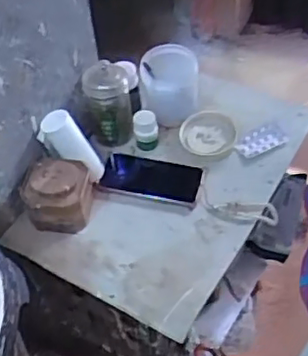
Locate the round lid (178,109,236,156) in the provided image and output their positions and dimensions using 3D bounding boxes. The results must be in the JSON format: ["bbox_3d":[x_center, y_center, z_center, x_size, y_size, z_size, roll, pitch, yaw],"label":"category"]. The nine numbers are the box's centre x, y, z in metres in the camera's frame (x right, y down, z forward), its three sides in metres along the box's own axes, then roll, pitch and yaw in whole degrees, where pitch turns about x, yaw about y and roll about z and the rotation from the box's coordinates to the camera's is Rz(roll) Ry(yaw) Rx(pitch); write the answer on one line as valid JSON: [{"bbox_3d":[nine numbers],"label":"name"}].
[{"bbox_3d":[0.094,-0.077,1.092,0.095,0.023,0.096,-2,48,3],"label":"round lid"}]

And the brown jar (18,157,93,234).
[{"bbox_3d":[-0.152,0.022,0.998,0.106,0.092,0.109,-2,48,3],"label":"brown jar"}]

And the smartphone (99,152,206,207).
[{"bbox_3d":[-0.002,0.000,1.061,0.172,0.016,0.090,13,51,16],"label":"smartphone"}]

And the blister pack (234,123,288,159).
[{"bbox_3d":[0.184,-0.065,1.083,0.088,0.013,0.047,-22,50,-14],"label":"blister pack"}]

